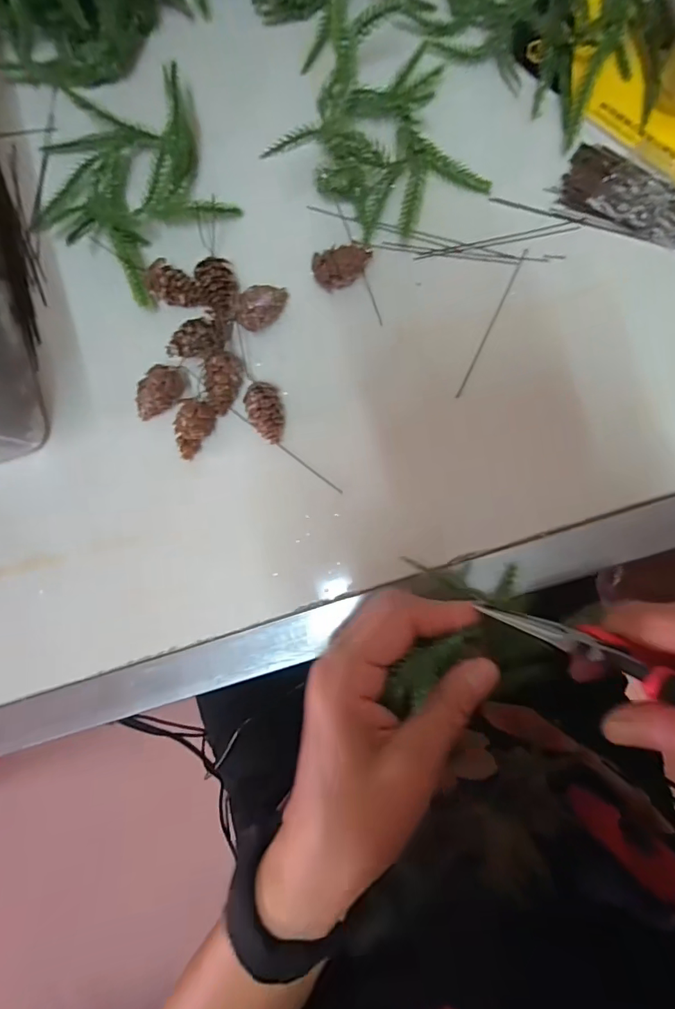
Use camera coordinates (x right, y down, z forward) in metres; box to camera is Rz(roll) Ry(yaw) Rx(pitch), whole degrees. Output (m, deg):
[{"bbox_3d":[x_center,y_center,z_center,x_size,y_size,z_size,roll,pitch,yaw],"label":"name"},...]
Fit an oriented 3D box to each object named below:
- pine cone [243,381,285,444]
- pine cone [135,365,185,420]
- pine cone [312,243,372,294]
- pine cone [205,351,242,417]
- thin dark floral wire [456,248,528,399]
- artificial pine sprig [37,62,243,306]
[{"bbox_3d":[-0.041,-0.054,0.288,0.019,0.022,0.035,-18,85,3],"label":"pine cone"},{"bbox_3d":[-0.107,-0.066,0.289,0.017,0.022,0.036,37,90,5],"label":"pine cone"},{"bbox_3d":[0.004,-0.141,0.289,0.034,0.019,0.018,-13,86,3],"label":"pine cone"},{"bbox_3d":[-0.067,-0.072,0.289,0.021,0.027,0.031,-2,86,4],"label":"pine cone"},{"bbox_3d":[0.093,-0.109,0.291,0.004,0.004,0.100,26,91,5],"label":"thin dark floral wire"},{"bbox_3d":[-0.126,-0.200,0.298,0.118,0.026,0.129,0,87,4],"label":"artificial pine sprig"}]

